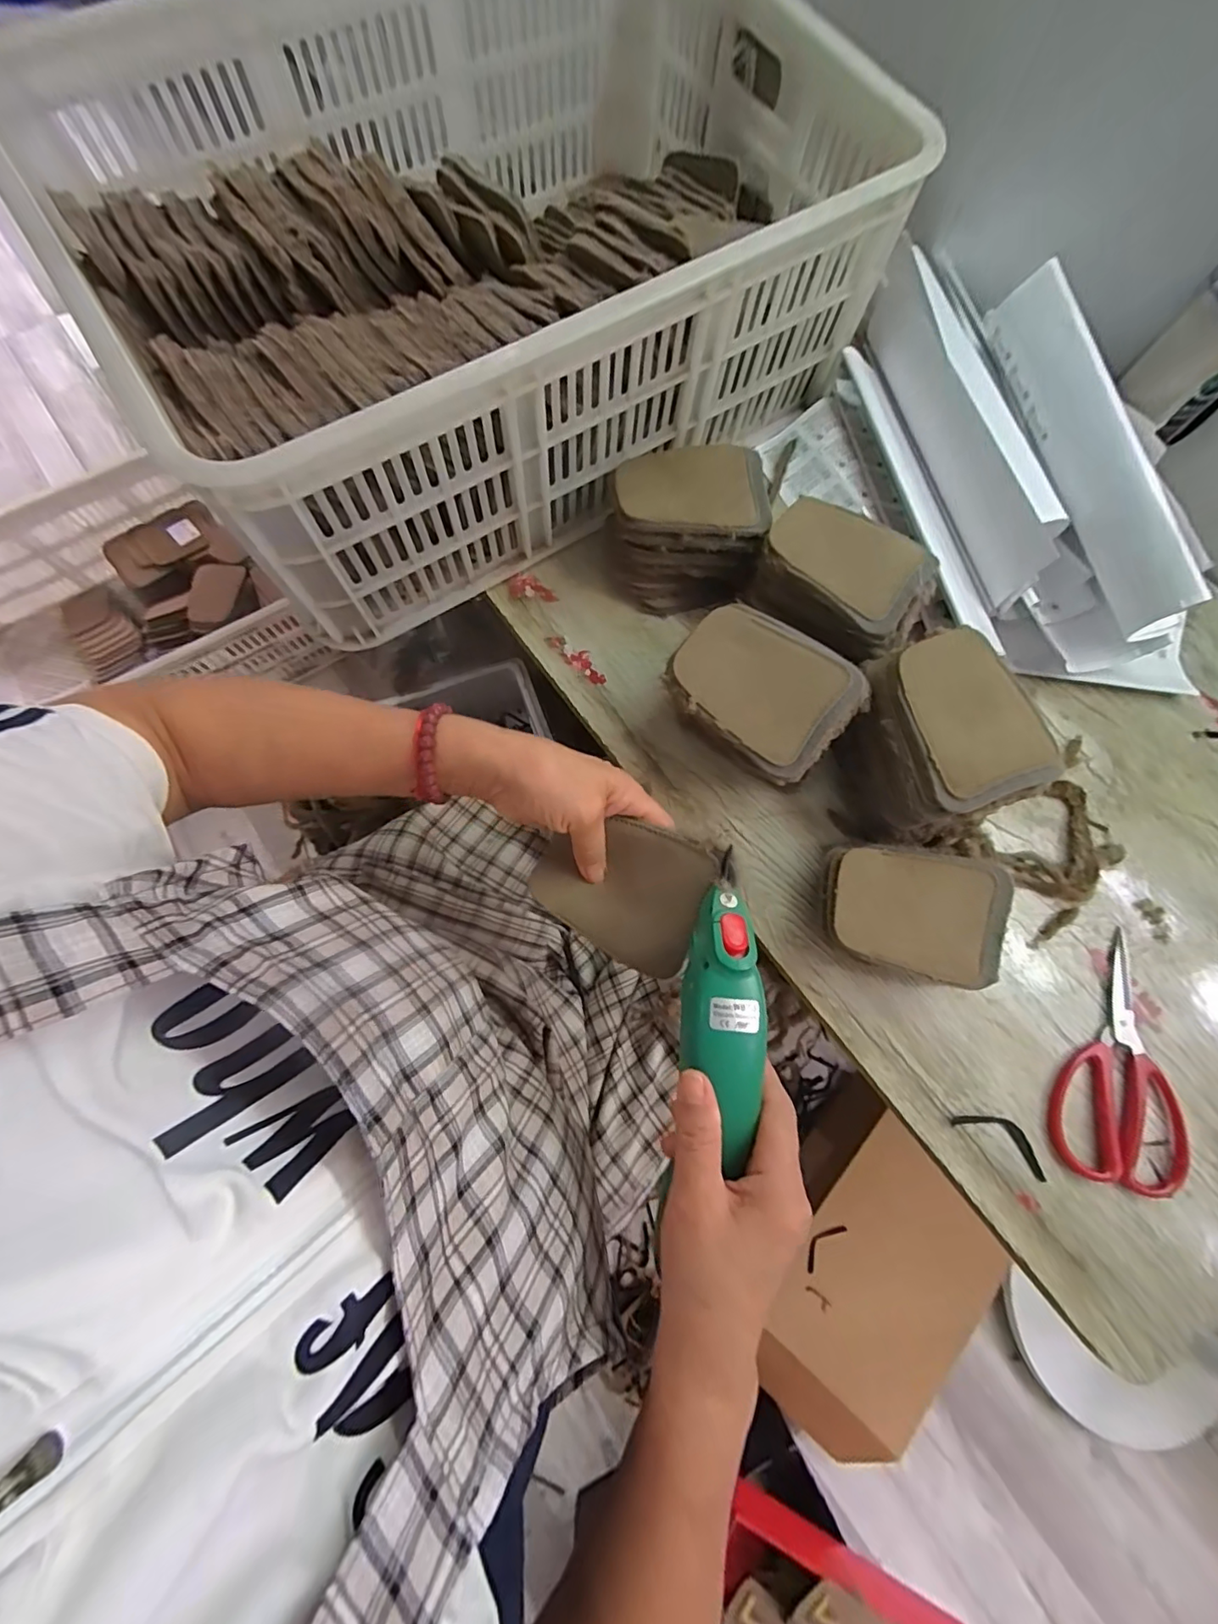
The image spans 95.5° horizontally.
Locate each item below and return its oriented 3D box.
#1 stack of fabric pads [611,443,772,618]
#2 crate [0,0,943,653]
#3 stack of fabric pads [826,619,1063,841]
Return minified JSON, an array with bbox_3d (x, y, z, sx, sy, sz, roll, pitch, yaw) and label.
[{"bbox_3d":[0.066,-0.252,0.495,0.132,0.091,0.109,-2,75,-2],"label":"stack of fabric pads"},{"bbox_3d":[-0.106,-0.495,0.489,0.600,0.192,0.461,-33,78,-10],"label":"crate"},{"bbox_3d":[0.246,-0.052,0.441,0.111,0.116,0.141,-17,76,-6],"label":"stack of fabric pads"}]

